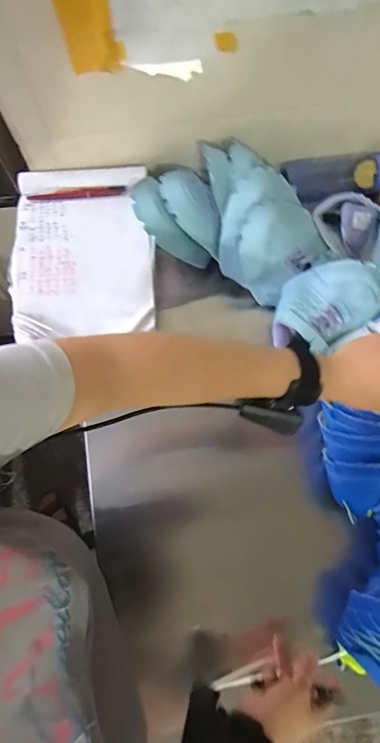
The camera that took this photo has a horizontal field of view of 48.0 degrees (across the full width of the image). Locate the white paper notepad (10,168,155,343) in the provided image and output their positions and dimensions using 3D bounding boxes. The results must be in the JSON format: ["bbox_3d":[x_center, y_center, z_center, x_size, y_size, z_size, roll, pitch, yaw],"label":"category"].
[{"bbox_3d":[-0.155,-0.184,0.614,0.198,0.037,0.280,-2,74,0],"label":"white paper notepad"}]

